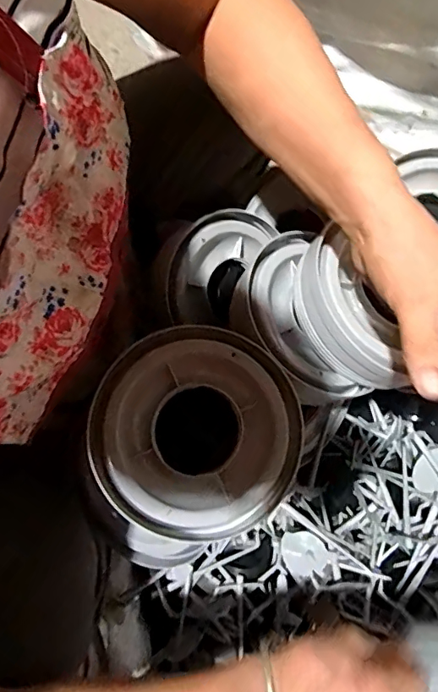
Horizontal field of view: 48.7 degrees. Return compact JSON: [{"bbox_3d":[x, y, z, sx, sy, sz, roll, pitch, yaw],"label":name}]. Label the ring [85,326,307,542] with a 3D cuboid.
[{"bbox_3d":[-0.016,0.064,0.369,0.157,0.022,0.153,21,78,5],"label":"ring"}]

